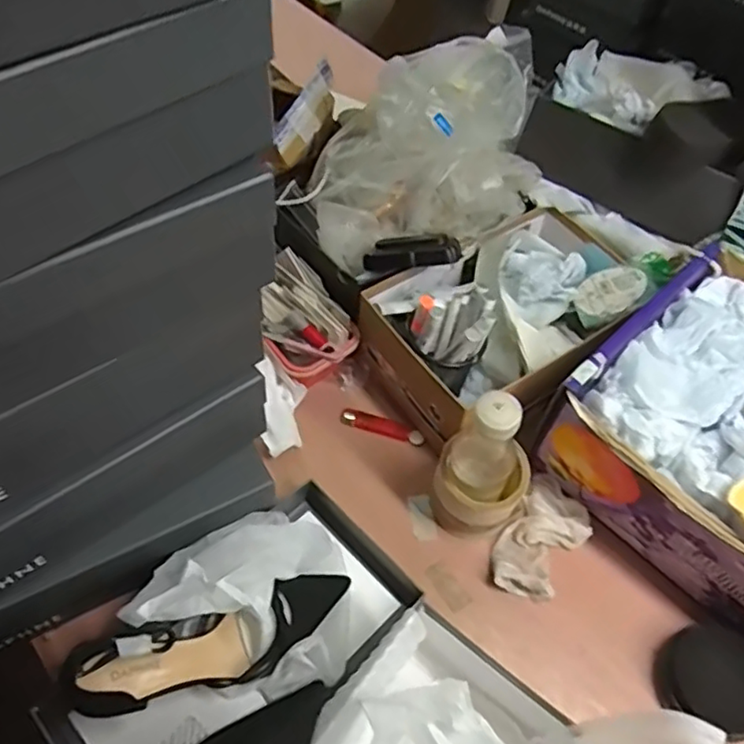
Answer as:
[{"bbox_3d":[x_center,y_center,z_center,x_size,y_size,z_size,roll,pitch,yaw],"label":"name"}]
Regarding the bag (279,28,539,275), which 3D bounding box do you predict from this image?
[{"bbox_3d":[0.067,-0.264,0.749,0.298,0.156,0.188,-13,58,-12],"label":"bag"}]

